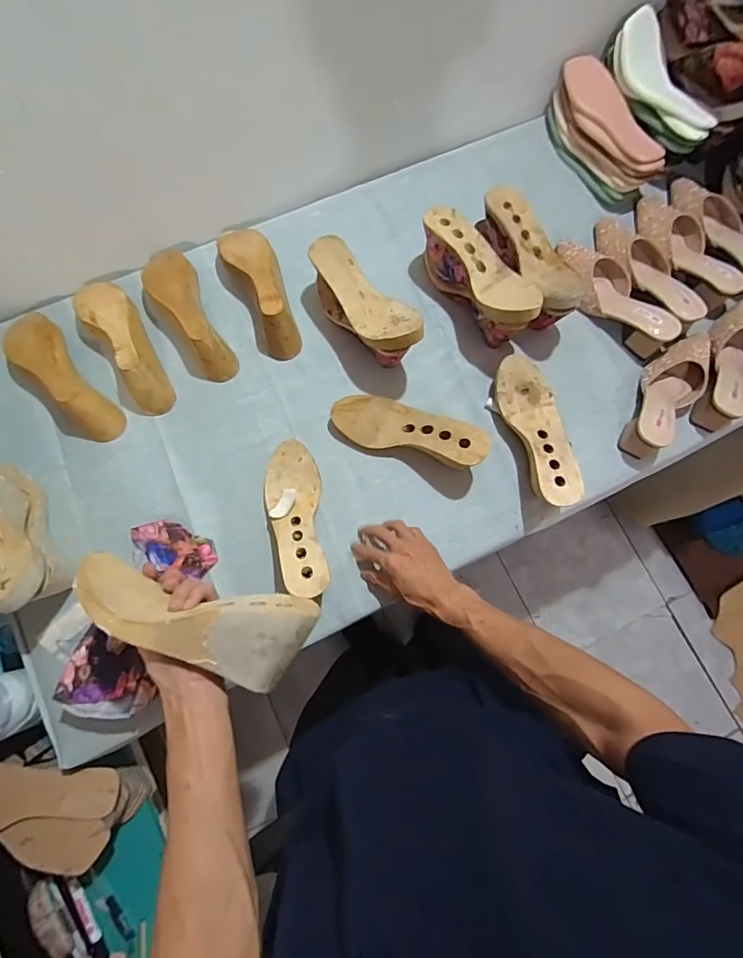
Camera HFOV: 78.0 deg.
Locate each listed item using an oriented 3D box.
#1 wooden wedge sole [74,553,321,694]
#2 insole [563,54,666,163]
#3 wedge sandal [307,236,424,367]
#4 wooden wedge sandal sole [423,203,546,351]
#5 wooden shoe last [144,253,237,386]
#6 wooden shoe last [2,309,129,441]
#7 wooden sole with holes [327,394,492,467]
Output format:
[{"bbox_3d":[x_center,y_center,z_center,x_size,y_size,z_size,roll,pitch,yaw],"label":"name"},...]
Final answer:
[{"bbox_3d":[-0.178,0.133,0.437,0.240,0.072,0.082,11,76,12],"label":"wooden wedge sole"},{"bbox_3d":[0.424,-0.642,0.794,0.070,0.024,0.238,-34,78,11],"label":"insole"},{"bbox_3d":[-0.012,-0.269,0.710,0.083,0.129,0.236,-32,79,-9],"label":"wedge sandal"},{"bbox_3d":[0.167,-0.315,0.720,0.079,0.116,0.231,-32,79,-9],"label":"wooden wedge sandal sole"},{"bbox_3d":[-0.294,-0.269,0.731,0.087,0.077,0.239,-32,79,-9],"label":"wooden shoe last"},{"bbox_3d":[-0.487,-0.162,0.698,0.086,0.073,0.244,-37,80,-9],"label":"wooden shoe last"},{"bbox_3d":[0.054,-0.077,0.684,0.235,0.076,0.084,23,77,4],"label":"wooden sole with holes"}]

